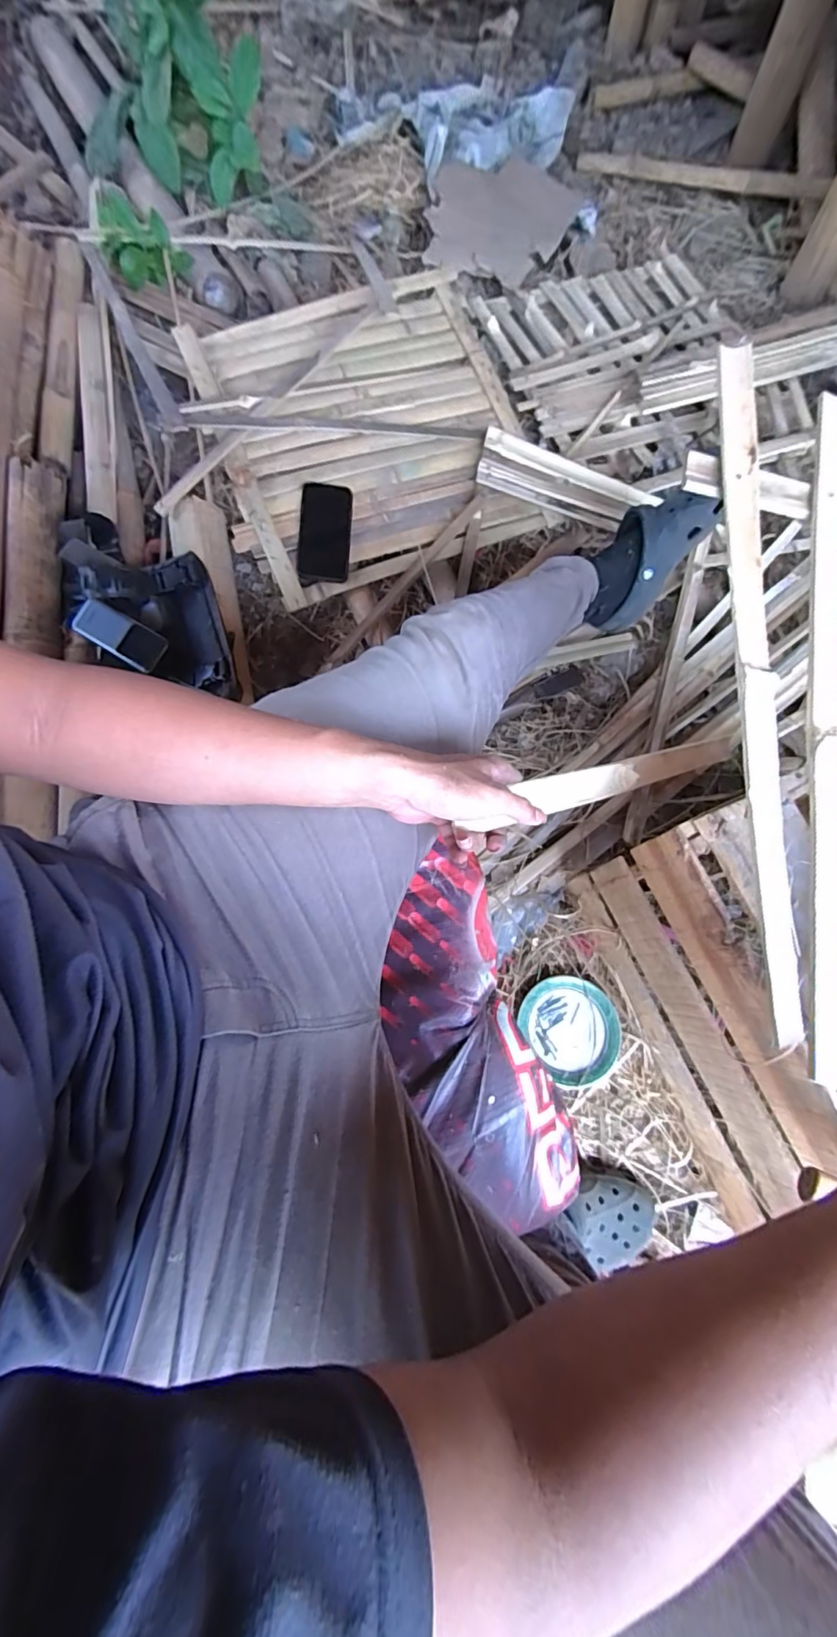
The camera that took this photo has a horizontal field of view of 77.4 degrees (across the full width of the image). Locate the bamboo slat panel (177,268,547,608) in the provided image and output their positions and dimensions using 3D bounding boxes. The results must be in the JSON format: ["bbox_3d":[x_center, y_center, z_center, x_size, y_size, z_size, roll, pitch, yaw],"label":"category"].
[{"bbox_3d":[-0.084,-0.646,0.870,0.519,0.047,0.494,-24,88,-11],"label":"bamboo slat panel"}]

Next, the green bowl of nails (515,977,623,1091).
[{"bbox_3d":[0.206,0.280,0.694,0.121,0.030,0.135,-31,76,-11],"label":"green bowl of nails"}]

